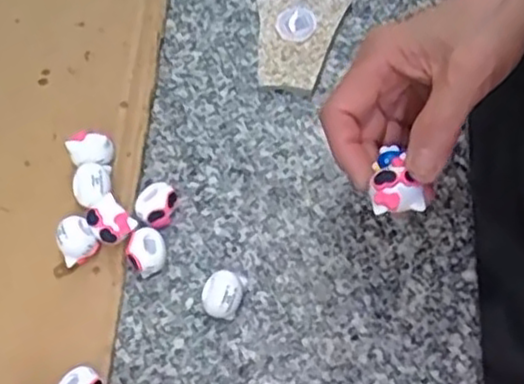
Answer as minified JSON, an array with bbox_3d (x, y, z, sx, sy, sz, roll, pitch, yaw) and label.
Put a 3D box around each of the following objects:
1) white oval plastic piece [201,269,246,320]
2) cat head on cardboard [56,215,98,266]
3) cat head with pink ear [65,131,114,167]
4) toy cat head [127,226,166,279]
[{"bbox_3d":[-0.021,0.058,0.392,0.024,0.021,0.025,-5,66,-1],"label":"white oval plastic piece"},{"bbox_3d":[-0.104,0.028,0.401,0.020,0.021,0.026,-24,67,-9],"label":"cat head on cardboard"},{"bbox_3d":[-0.101,-0.024,0.424,0.024,0.025,0.021,-27,68,-10],"label":"cat head with pink ear"},{"bbox_3d":[-0.066,0.034,0.403,0.022,0.020,0.022,-26,68,-10],"label":"toy cat head"}]

